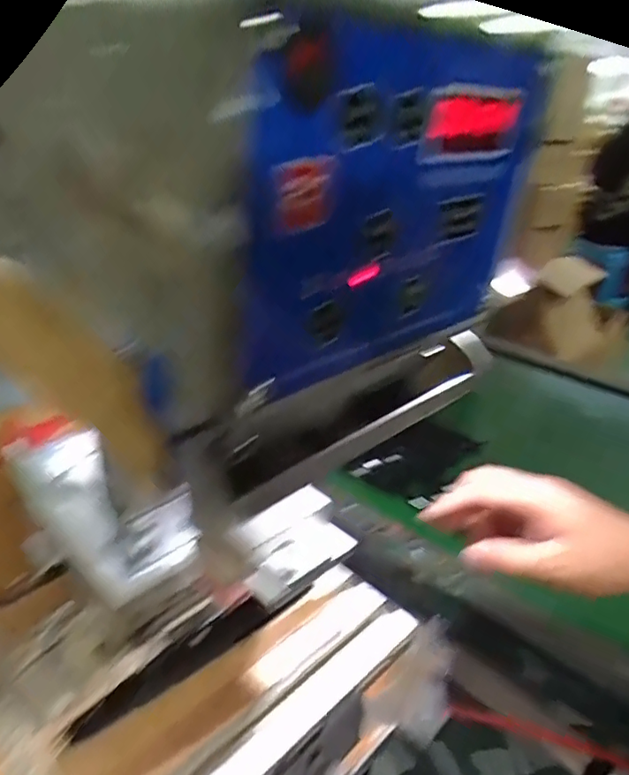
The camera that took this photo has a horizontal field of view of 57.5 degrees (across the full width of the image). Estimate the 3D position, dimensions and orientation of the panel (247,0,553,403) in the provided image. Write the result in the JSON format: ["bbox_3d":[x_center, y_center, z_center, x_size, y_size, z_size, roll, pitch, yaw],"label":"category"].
[{"bbox_3d":[0.036,-0.064,0.202,0.012,0.103,0.150,25,36,37],"label":"panel"}]

